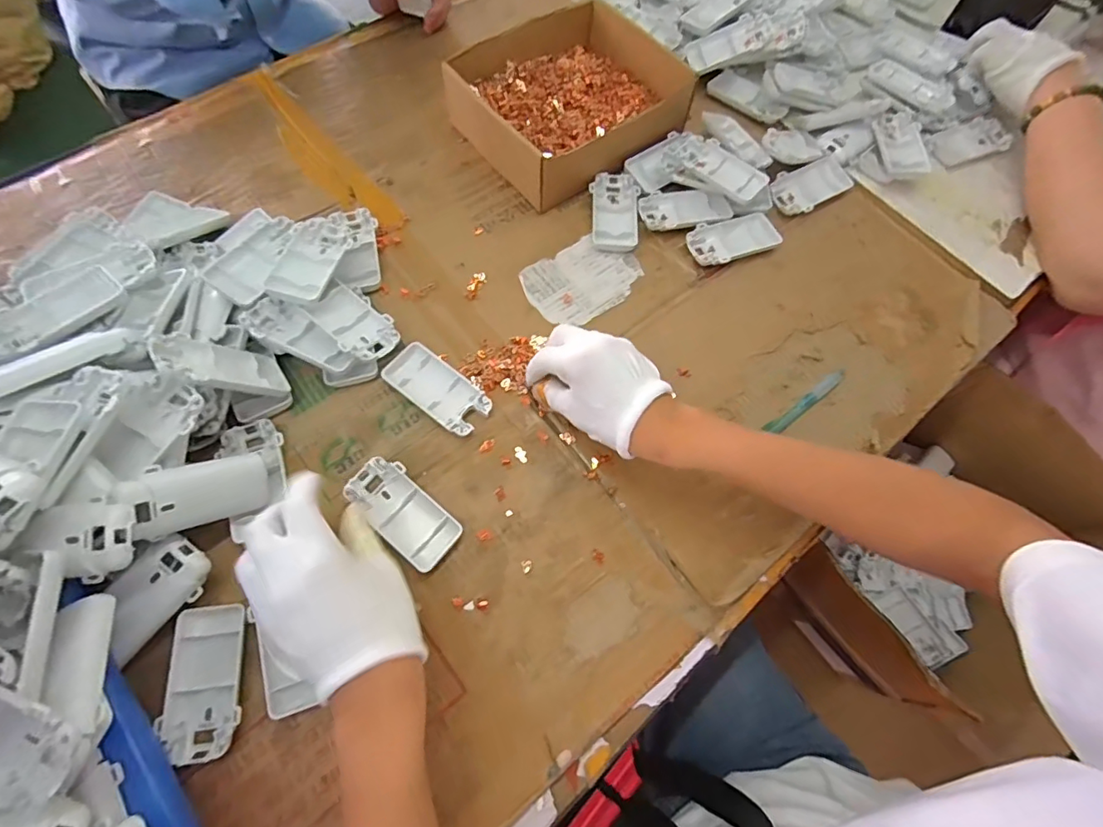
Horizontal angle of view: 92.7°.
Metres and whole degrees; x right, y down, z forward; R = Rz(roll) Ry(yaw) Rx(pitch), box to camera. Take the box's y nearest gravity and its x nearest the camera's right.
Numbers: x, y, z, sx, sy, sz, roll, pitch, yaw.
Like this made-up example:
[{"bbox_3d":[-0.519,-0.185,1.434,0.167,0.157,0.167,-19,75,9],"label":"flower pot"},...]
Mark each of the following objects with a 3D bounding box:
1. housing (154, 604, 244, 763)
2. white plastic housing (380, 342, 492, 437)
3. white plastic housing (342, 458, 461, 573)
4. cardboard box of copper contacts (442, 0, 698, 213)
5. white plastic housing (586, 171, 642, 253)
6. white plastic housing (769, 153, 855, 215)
[{"bbox_3d":[-0.243,0.188,0.372,0.047,0.017,0.097,-6,67,-6],"label":"housing"},{"bbox_3d":[-0.100,-0.021,0.466,0.094,0.016,0.046,36,69,12],"label":"white plastic housing"},{"bbox_3d":[-0.119,0.079,0.423,0.096,0.019,0.047,41,70,14],"label":"white plastic housing"},{"bbox_3d":[0.016,-0.349,0.582,0.216,0.065,0.197,-33,72,-16],"label":"cardboard box of copper contacts"},{"bbox_3d":[0.068,-0.214,0.560,0.051,0.012,0.099,-1,66,-4],"label":"white plastic housing"},{"bbox_3d":[0.285,-0.251,0.577,0.097,0.014,0.049,-29,71,-15],"label":"white plastic housing"}]

